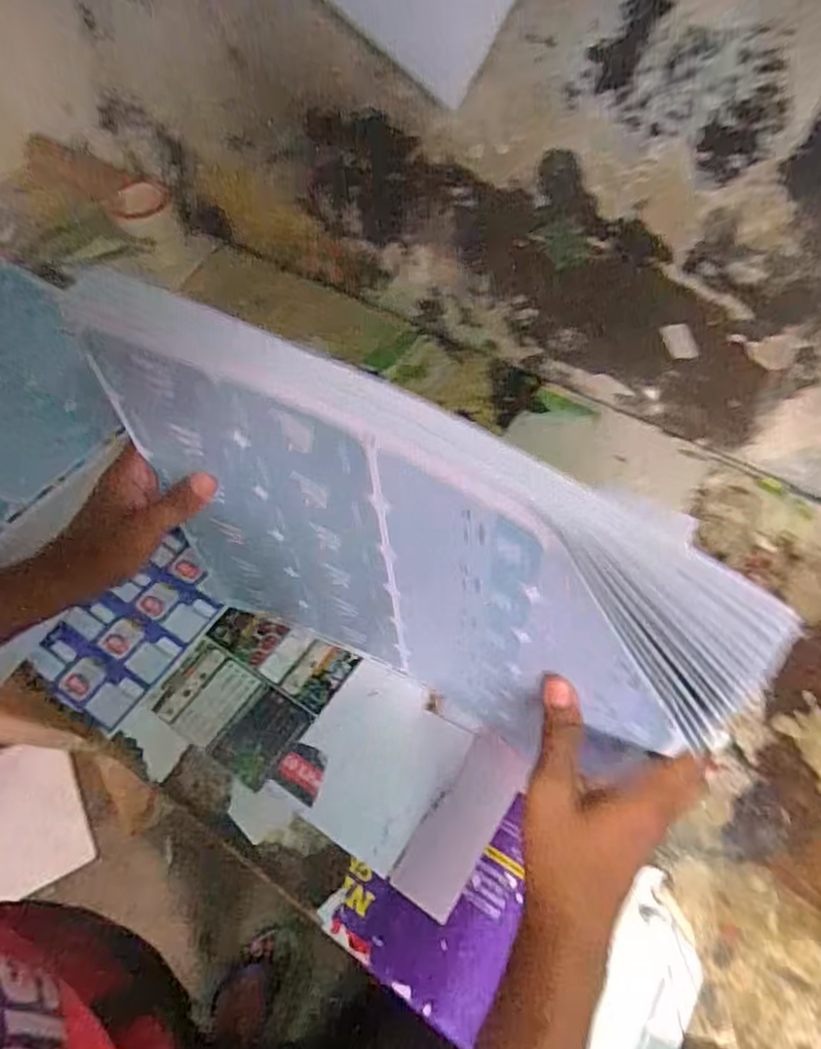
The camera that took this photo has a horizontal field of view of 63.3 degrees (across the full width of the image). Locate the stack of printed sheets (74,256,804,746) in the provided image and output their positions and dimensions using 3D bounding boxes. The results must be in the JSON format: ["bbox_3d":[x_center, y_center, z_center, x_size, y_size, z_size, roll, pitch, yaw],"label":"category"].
[{"bbox_3d":[-0.021,0.040,0.444,0.394,0.348,0.042,28,61,17],"label":"stack of printed sheets"}]

